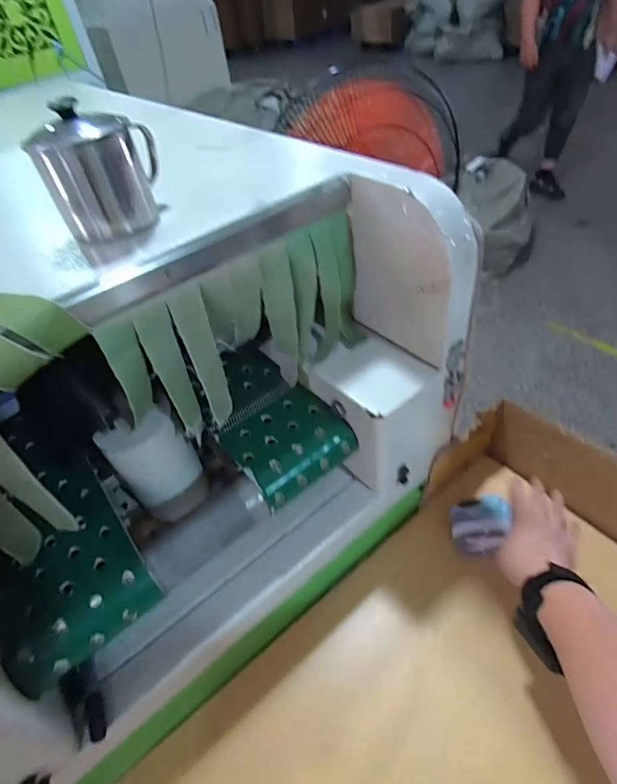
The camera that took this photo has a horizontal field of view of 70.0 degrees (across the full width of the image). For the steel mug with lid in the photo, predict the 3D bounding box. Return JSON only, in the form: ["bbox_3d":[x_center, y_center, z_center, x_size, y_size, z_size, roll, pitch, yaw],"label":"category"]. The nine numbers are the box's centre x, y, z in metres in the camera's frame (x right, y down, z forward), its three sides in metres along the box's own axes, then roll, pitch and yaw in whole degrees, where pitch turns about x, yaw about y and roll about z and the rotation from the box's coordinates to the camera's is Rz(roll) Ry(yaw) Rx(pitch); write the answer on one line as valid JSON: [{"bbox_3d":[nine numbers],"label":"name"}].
[{"bbox_3d":[-0.199,-0.215,0.427,0.085,0.099,0.094,-6,46,1],"label":"steel mug with lid"}]

